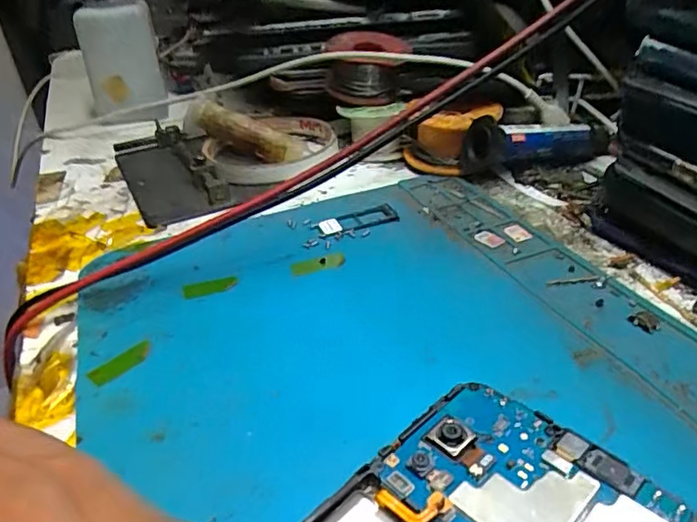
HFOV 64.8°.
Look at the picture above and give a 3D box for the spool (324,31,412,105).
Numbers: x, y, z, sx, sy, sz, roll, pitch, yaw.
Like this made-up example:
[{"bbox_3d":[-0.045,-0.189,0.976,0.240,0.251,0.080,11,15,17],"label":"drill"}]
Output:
[{"bbox_3d":[0.011,-0.118,0.338,0.047,0.036,0.053,-7,33,-5],"label":"spool"}]

